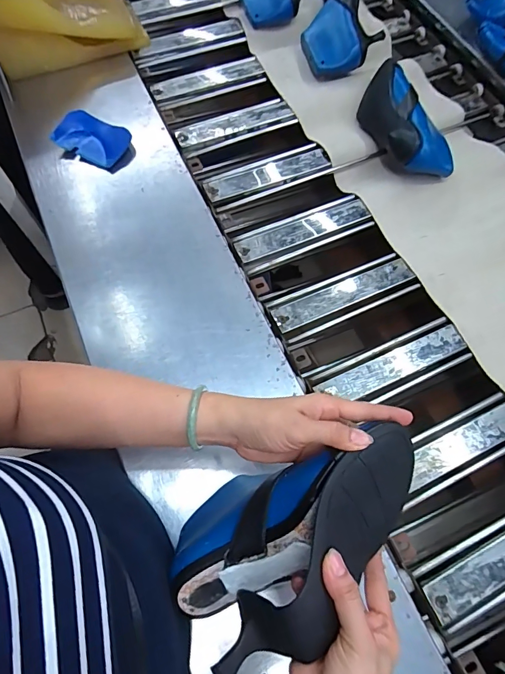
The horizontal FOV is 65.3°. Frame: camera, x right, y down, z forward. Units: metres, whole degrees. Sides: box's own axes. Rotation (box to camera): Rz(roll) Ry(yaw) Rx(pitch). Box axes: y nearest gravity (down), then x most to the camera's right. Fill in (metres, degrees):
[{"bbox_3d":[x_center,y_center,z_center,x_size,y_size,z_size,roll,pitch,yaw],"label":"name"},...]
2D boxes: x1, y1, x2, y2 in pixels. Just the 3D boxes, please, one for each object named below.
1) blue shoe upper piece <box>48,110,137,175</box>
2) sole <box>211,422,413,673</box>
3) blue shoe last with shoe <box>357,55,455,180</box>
[{"bbox_3d":[-0.259,-0.323,0.652,0.124,0.023,0.087,18,66,5],"label":"blue shoe upper piece"},{"bbox_3d":[0.062,0.175,0.319,0.069,0.047,0.228,37,79,13],"label":"sole"},{"bbox_3d":[0.276,-0.398,0.724,0.122,0.083,0.258,-6,66,-5],"label":"blue shoe last with shoe"}]

